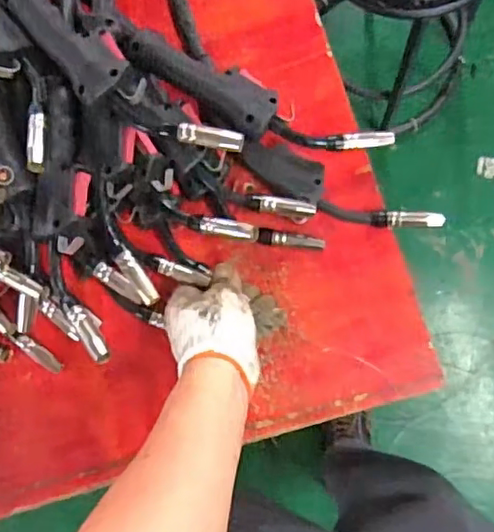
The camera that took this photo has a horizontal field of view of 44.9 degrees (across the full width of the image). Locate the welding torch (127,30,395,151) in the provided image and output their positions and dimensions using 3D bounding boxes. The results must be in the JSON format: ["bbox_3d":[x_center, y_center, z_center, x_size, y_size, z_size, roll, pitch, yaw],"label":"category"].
[{"bbox_3d":[0.011,-0.150,0.581,0.256,0.064,0.068,25,89,7],"label":"welding torch"}]

